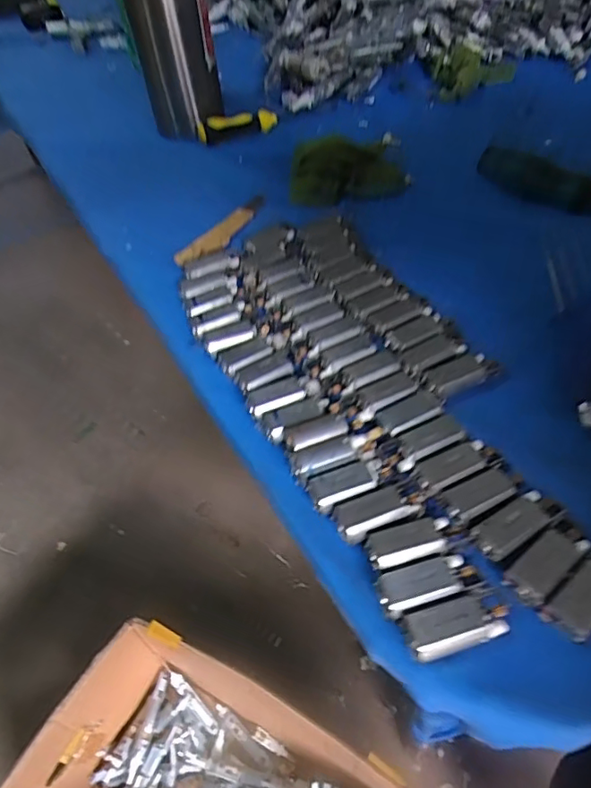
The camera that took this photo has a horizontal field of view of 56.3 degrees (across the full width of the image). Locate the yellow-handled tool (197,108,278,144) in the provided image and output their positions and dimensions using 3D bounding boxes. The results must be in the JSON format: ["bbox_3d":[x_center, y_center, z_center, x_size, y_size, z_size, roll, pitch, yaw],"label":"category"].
[{"bbox_3d":[-0.063,-0.288,0.592,0.085,0.022,0.022,-21,50,-13],"label":"yellow-handled tool"}]

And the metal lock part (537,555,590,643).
[{"bbox_3d":[0.131,0.087,0.244,0.046,0.006,0.020,-33,54,-22],"label":"metal lock part"}]

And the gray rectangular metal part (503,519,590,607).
[{"bbox_3d":[0.118,0.075,0.255,0.045,0.004,0.019,-34,54,-23],"label":"gray rectangular metal part"}]

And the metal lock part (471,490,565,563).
[{"bbox_3d":[0.109,0.061,0.268,0.045,0.004,0.019,-26,51,-18],"label":"metal lock part"}]

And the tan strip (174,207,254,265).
[{"bbox_3d":[-0.066,-0.137,0.470,0.022,0.005,0.091,25,55,24],"label":"tan strip"}]

